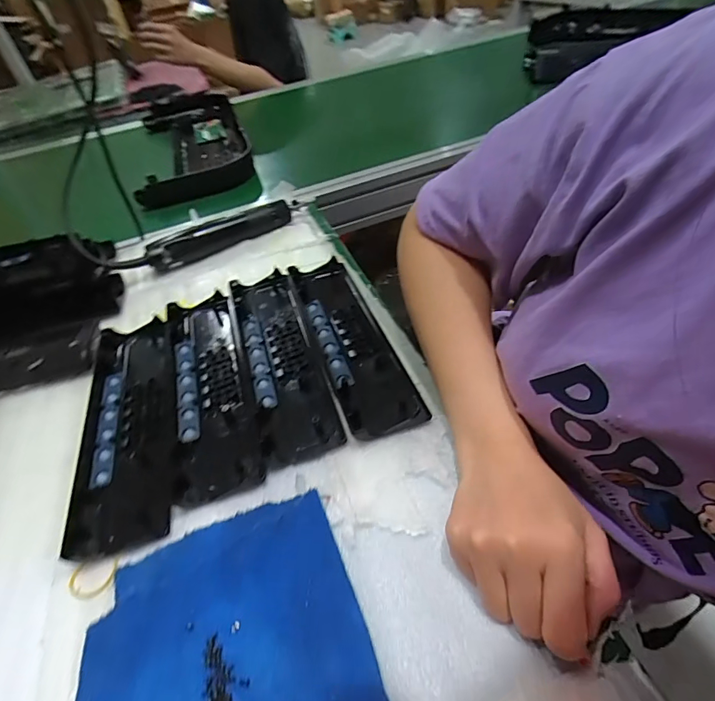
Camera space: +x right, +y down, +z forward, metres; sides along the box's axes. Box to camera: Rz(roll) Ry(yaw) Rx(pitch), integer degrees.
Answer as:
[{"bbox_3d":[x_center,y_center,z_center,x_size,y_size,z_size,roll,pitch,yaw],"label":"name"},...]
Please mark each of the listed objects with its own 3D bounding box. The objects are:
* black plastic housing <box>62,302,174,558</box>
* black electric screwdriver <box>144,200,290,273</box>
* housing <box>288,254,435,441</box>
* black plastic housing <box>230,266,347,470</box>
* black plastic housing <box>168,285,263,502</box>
[{"bbox_3d":[-0.204,0.055,0.392,0.076,0.019,0.252,-15,45,-8],"label":"black plastic housing"},{"bbox_3d":[-0.182,-0.157,0.585,0.195,0.036,0.029,-27,48,-18],"label":"black electric screwdriver"},{"bbox_3d":[-0.010,-0.019,0.433,0.065,0.014,0.255,-16,45,-9],"label":"housing"},{"bbox_3d":[-0.078,-0.002,0.425,0.075,0.014,0.247,-15,45,-7],"label":"black plastic housing"},{"bbox_3d":[-0.142,0.028,0.412,0.069,0.013,0.246,-17,46,-10],"label":"black plastic housing"}]

